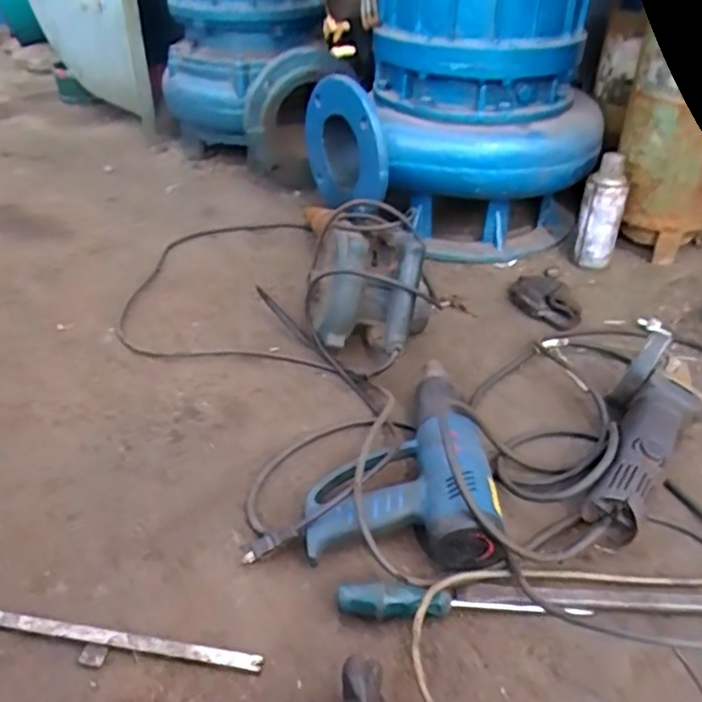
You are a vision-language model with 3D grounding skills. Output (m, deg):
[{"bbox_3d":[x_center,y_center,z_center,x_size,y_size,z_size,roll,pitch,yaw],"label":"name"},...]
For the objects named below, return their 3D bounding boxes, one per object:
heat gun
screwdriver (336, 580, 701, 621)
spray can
[{"bbox_3d":[0.048,0.101,0.673,0.186,0.076,0.253,-1,38,0],"label":"heat gun"},{"bbox_3d":[0.173,0.220,0.554,0.366,0.032,0.034,0,38,2],"label":"screwdriver"},{"bbox_3d":[0.404,-0.219,1.024,0.060,0.184,0.052,13,40,17],"label":"spray can"}]

